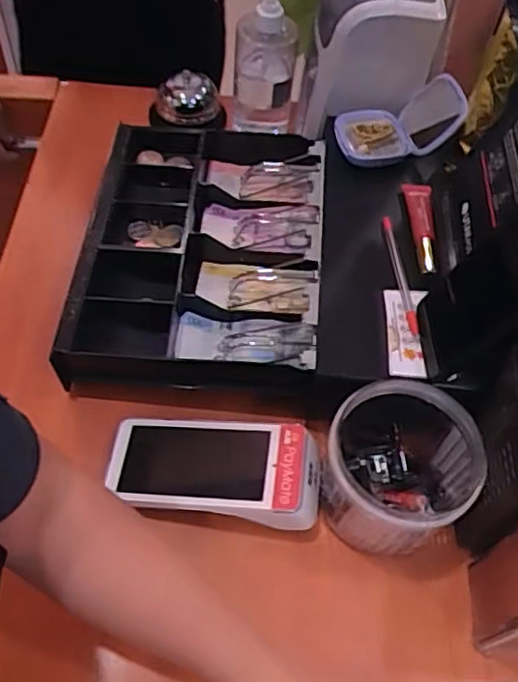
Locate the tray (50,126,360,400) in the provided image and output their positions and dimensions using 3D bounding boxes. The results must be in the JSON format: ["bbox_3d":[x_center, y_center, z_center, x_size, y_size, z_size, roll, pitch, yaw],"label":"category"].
[{"bbox_3d":[-0.051,-0.093,0.640,0.245,0.055,0.327,4,56,-2],"label":"tray"}]

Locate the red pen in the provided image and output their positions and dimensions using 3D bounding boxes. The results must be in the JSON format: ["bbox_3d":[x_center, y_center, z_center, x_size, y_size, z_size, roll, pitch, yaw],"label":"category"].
[{"bbox_3d":[0.127,-0.055,0.565,0.011,0.005,0.145,-1,56,-5],"label":"red pen"}]

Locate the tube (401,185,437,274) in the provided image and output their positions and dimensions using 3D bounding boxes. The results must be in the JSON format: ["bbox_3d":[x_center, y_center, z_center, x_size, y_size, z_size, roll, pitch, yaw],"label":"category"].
[{"bbox_3d":[0.153,-0.108,0.598,0.026,0.013,0.111,4,56,-2],"label":"tube"}]

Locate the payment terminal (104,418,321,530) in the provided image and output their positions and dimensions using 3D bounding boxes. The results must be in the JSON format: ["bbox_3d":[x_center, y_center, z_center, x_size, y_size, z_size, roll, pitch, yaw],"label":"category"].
[{"bbox_3d":[-0.039,0.106,0.532,0.179,0.051,0.086,7,56,2],"label":"payment terminal"}]

